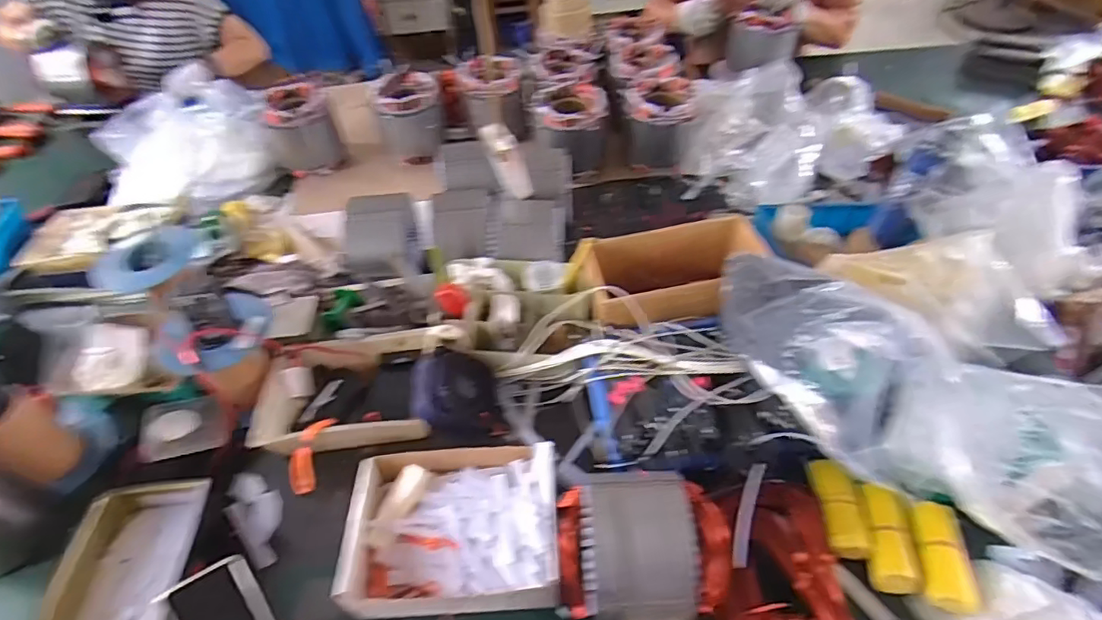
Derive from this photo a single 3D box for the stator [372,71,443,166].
[{"bbox_3d":[-0.331,-0.441,1.283,0.153,0.158,0.160,-15,49,-11],"label":"stator"}]

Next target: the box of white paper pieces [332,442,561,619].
[{"bbox_3d":[-0.116,0.266,0.670,0.246,0.056,0.191,-3,48,0],"label":"box of white paper pieces"}]

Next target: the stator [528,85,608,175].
[{"bbox_3d":[0.042,-0.396,1.206,0.154,0.139,0.142,0,48,3],"label":"stator"}]

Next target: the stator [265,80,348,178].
[{"bbox_3d":[-0.583,-0.420,1.297,0.156,0.171,0.132,-19,50,-14],"label":"stator"}]

